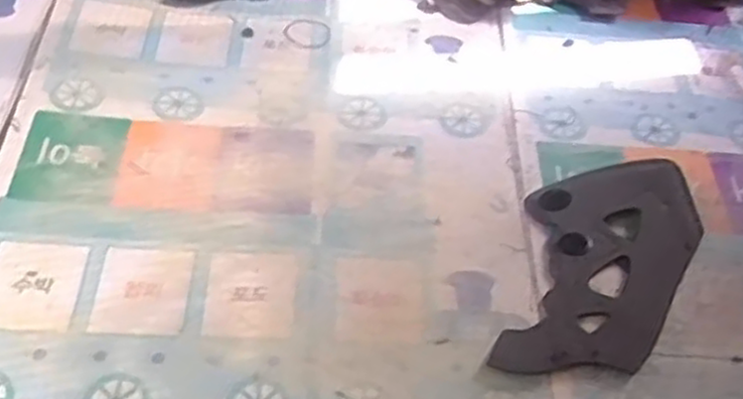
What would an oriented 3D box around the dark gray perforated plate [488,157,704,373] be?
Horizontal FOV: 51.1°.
[{"bbox_3d":[0.161,0.043,0.555,0.117,0.018,0.220,27,52,17],"label":"dark gray perforated plate"}]

